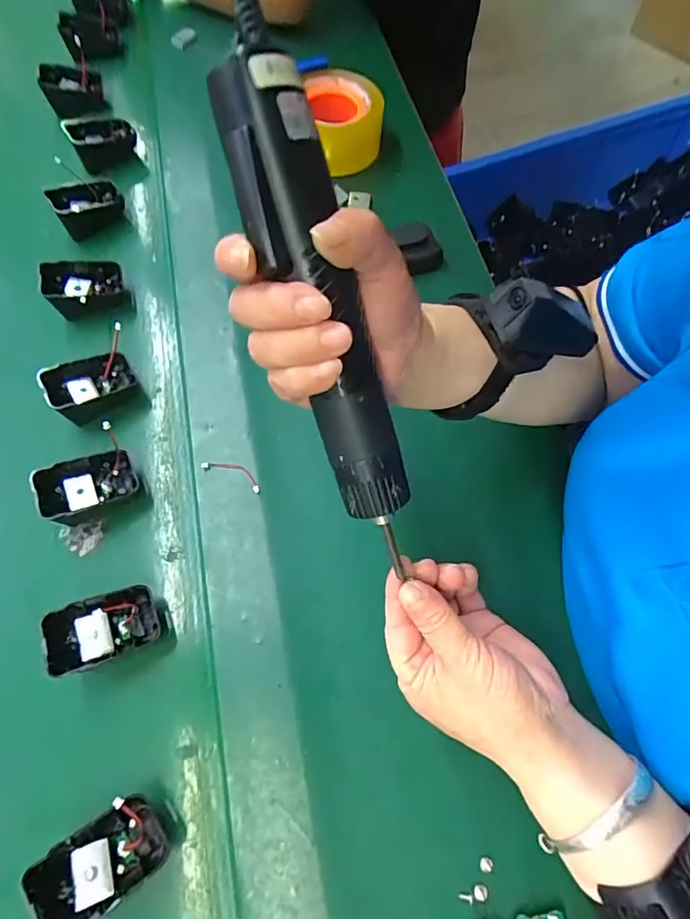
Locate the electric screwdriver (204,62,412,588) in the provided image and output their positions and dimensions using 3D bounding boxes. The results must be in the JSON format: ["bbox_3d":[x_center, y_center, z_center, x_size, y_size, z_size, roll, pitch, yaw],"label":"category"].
[{"bbox_3d":[-0.008,-0.056,0.228,0.037,0.032,0.209,-19,108,-7],"label":"electric screwdriver"}]

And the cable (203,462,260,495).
[{"bbox_3d":[-0.088,0.011,0.403,0.052,0.005,0.014,25,70,8],"label":"cable"}]

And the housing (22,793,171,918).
[{"bbox_3d":[-0.139,0.232,0.294,0.064,0.040,0.045,-35,70,-12],"label":"housing"}]

